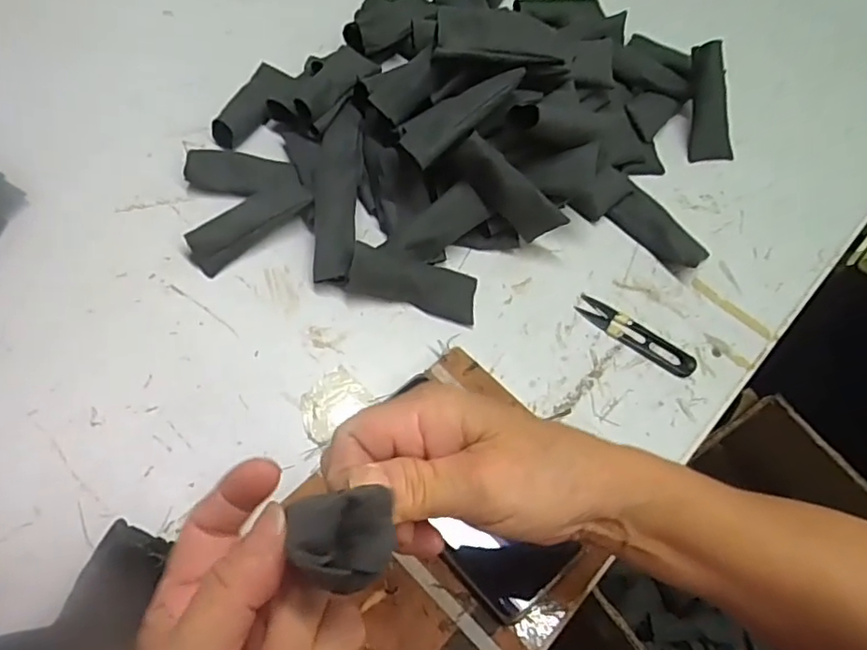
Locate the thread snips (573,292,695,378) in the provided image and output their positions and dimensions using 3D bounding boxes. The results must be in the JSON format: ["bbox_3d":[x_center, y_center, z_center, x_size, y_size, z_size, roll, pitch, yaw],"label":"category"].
[{"bbox_3d":[0.162,0.007,0.481,0.100,0.004,0.026,33,65,14],"label":"thread snips"}]

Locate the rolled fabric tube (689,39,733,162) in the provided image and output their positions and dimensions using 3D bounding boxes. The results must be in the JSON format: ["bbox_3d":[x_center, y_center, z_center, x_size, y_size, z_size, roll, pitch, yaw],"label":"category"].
[{"bbox_3d":[0.258,-0.207,0.563,0.040,0.020,0.103,-14,107,-11],"label":"rolled fabric tube"}]

